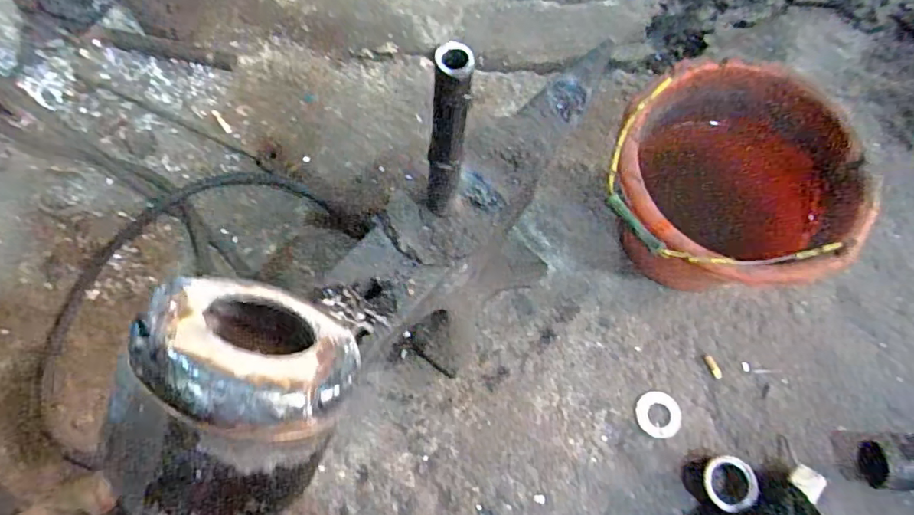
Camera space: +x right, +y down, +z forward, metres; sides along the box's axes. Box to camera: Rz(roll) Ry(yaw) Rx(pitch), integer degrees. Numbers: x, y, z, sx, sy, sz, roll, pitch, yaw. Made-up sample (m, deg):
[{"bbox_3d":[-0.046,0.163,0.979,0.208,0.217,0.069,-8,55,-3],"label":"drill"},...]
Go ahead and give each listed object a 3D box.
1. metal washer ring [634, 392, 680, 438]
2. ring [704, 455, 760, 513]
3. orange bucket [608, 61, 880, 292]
[{"bbox_3d":[0.256,0.198,0.686,0.057,0.007,0.057,3,63,-6],"label":"metal washer ring"},{"bbox_3d":[0.318,0.262,0.628,0.057,0.011,0.060,-7,60,13],"label":"ring"},{"bbox_3d":[0.306,-0.074,0.683,0.285,0.212,0.272,0,70,-1],"label":"orange bucket"}]

